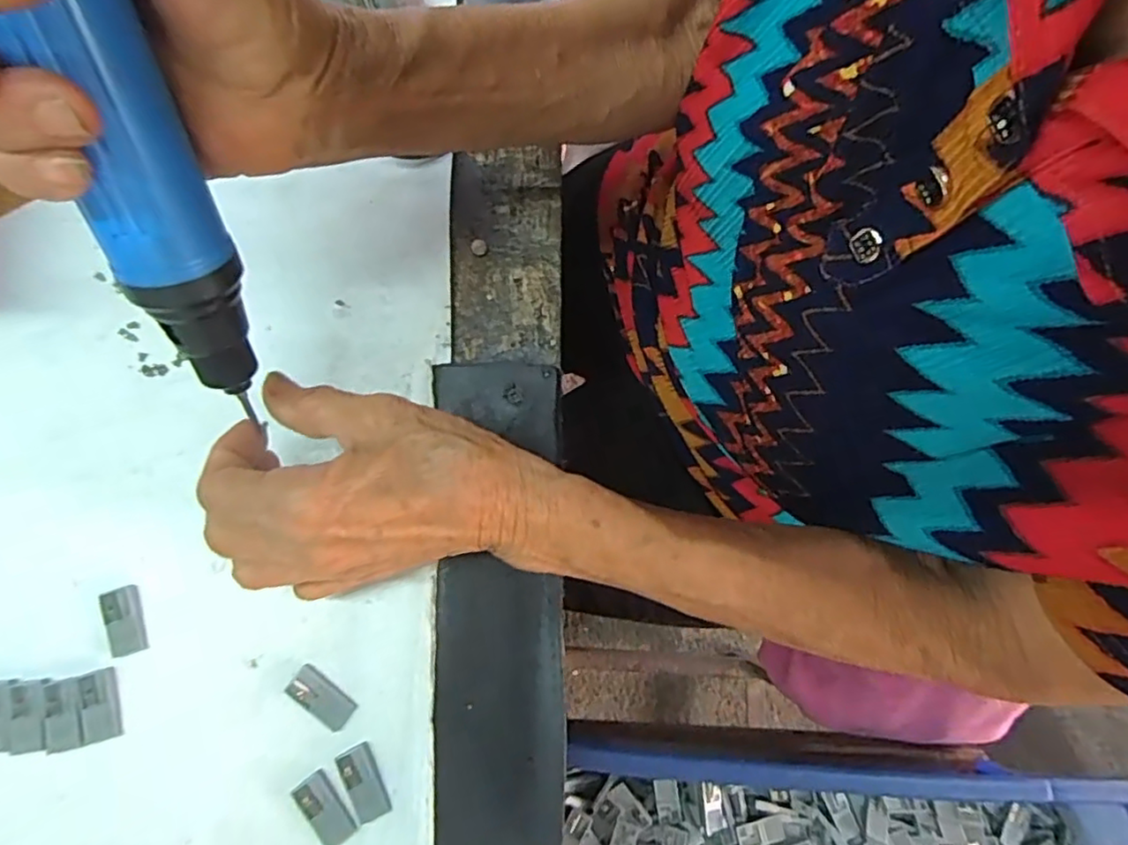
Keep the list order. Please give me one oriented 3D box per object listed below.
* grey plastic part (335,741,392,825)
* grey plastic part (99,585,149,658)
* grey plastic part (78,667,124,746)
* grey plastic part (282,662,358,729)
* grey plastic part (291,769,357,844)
[{"bbox_3d":[-0.081,0.145,0.250,0.015,0.004,0.028,-28,80,-6],"label":"grey plastic part"},{"bbox_3d":[-0.187,0.084,0.265,0.014,0.004,0.028,-20,79,-5],"label":"grey plastic part"},{"bbox_3d":[-0.193,0.117,0.257,0.015,0.004,0.028,-14,78,-3],"label":"grey plastic part"},{"bbox_3d":[-0.101,0.115,0.259,0.029,0.004,0.014,36,80,7],"label":"grey plastic part"},{"bbox_3d":[-0.096,0.155,0.250,0.014,0.004,0.028,-39,81,-8],"label":"grey plastic part"}]

